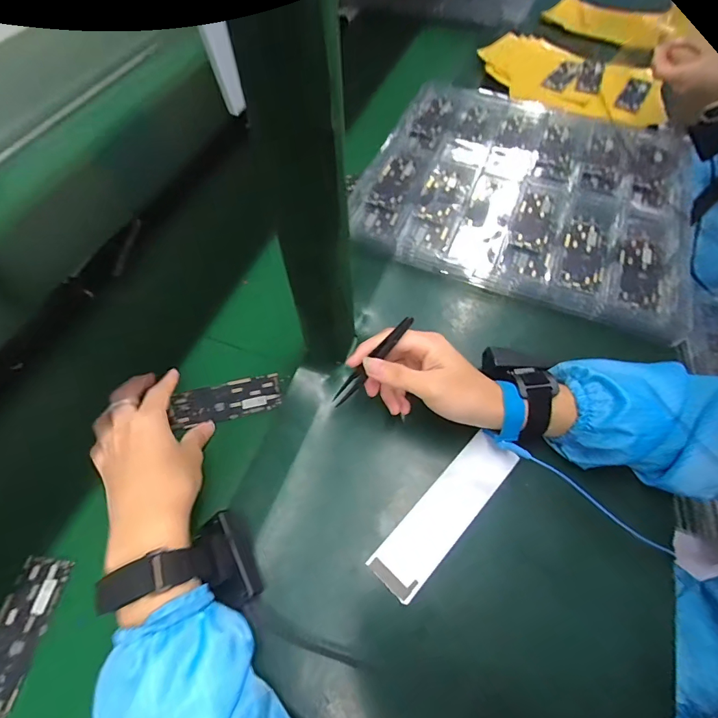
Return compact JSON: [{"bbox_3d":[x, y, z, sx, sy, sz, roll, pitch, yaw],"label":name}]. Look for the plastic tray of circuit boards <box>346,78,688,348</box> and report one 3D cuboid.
[{"bbox_3d":[0.257,-0.267,0.615,0.442,0.024,0.459,19,61,8],"label":"plastic tray of circuit boards"}]

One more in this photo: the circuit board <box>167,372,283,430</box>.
[{"bbox_3d":[-0.142,0.045,0.440,0.113,0.004,0.044,-12,60,-8],"label":"circuit board"}]

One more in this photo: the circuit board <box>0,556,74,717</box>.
[{"bbox_3d":[-0.287,0.233,0.338,0.044,0.009,0.121,6,58,3],"label":"circuit board"}]

